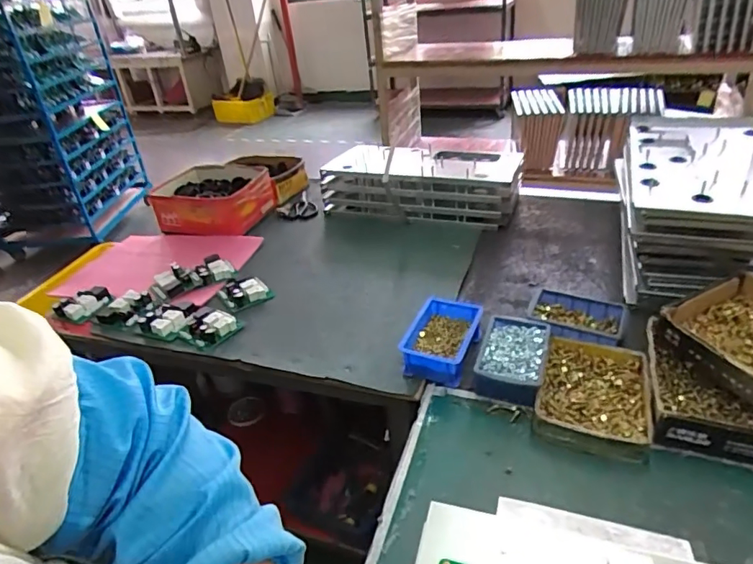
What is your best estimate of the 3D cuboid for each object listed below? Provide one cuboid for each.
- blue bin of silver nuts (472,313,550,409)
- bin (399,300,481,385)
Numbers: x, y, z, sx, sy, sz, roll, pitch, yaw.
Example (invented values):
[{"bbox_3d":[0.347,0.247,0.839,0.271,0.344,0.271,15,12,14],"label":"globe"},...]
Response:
[{"bbox_3d":[0.205,0.114,0.762,0.096,0.039,0.151,9,36,22],"label":"blue bin of silver nuts"},{"bbox_3d":[0.107,0.088,0.813,0.096,0.050,0.151,10,36,23],"label":"bin"}]

